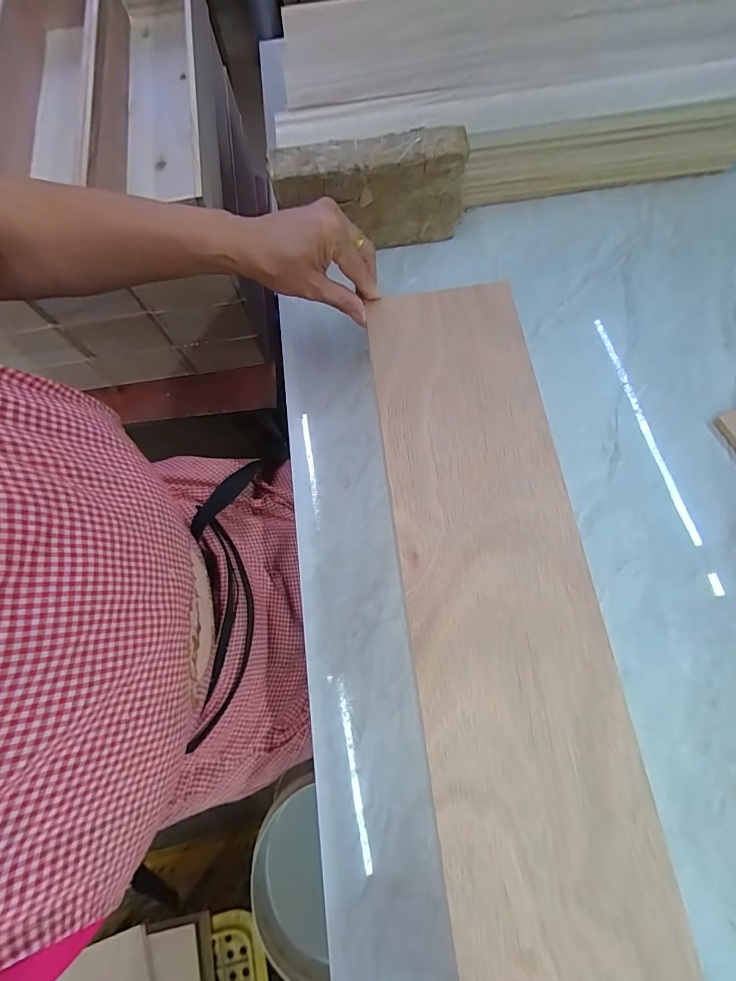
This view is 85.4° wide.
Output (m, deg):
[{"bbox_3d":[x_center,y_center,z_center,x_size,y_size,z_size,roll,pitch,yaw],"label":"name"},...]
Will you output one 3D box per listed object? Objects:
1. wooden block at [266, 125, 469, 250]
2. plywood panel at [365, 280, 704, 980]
[{"bbox_3d":[0.000,-0.335,0.458,0.211,0.103,0.043,-6,73,1],"label":"wooden block"},{"bbox_3d":[0.097,0.074,0.298,0.140,0.014,0.535,-7,73,0],"label":"plywood panel"}]

